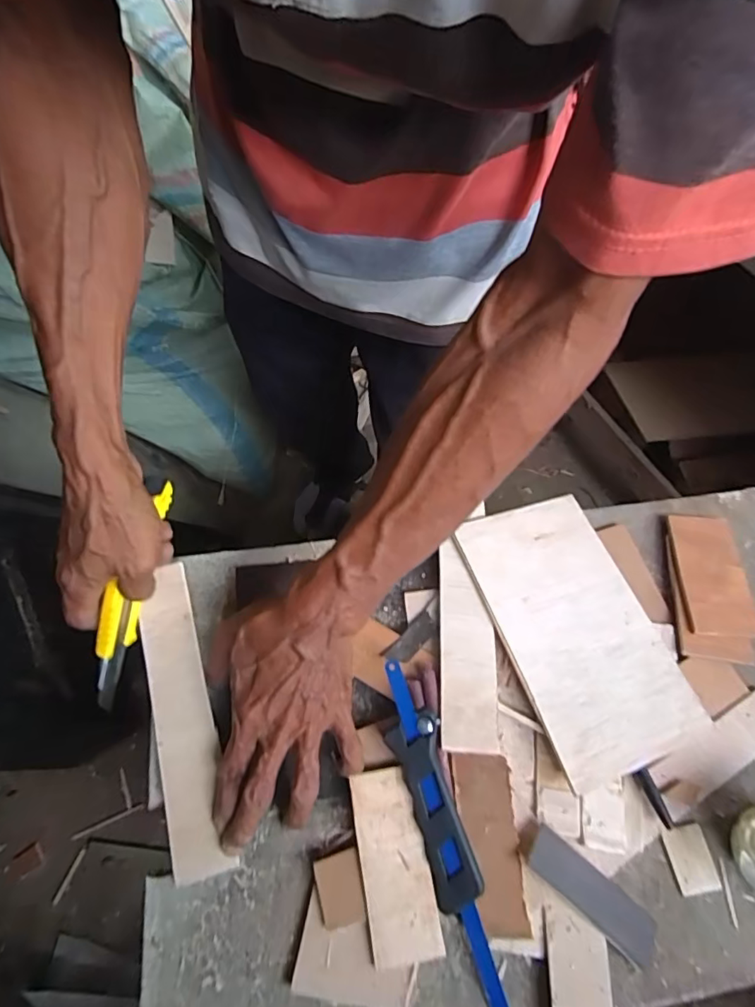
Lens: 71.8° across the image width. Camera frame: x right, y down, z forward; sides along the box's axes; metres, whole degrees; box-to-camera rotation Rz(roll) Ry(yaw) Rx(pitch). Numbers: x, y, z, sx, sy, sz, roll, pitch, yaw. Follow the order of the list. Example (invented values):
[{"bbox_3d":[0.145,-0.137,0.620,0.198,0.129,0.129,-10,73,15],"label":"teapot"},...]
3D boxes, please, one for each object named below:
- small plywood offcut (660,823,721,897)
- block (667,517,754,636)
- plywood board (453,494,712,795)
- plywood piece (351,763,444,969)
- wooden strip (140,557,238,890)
[{"bbox_3d":[0.224,0.252,0.371,0.031,0.007,0.041,-9,63,-6],"label":"small plywood offcut"},{"bbox_3d":[0.288,0.060,0.451,0.053,0.009,0.107,2,59,5],"label":"block"},{"bbox_3d":[0.158,0.095,0.423,0.124,0.009,0.215,-14,62,-15],"label":"plywood board"},{"bbox_3d":[0.011,0.241,0.352,0.046,0.004,0.110,-8,69,-9],"label":"plywood piece"},{"bbox_3d":[-0.142,0.151,0.377,0.040,0.004,0.210,-11,74,-13],"label":"wooden strip"}]

